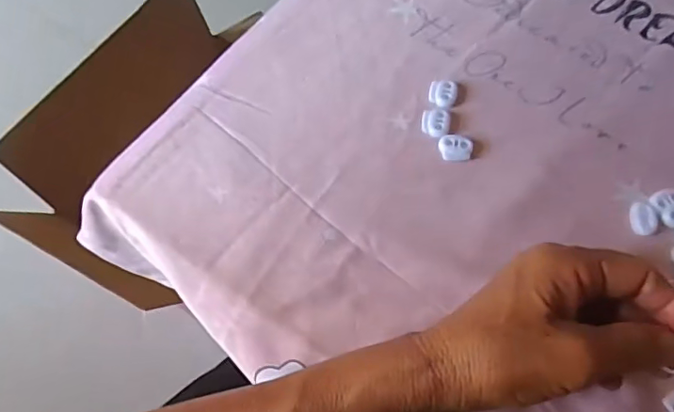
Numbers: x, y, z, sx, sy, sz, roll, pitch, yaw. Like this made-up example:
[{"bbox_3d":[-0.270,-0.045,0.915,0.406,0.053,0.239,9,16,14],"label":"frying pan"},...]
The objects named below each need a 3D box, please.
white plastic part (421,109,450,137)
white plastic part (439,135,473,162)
[{"bbox_3d":[0.067,-0.057,0.361,0.018,0.005,0.020,8,63,2],"label":"white plastic part"},{"bbox_3d":[0.079,-0.039,0.352,0.021,0.004,0.019,-1,63,-3],"label":"white plastic part"}]

